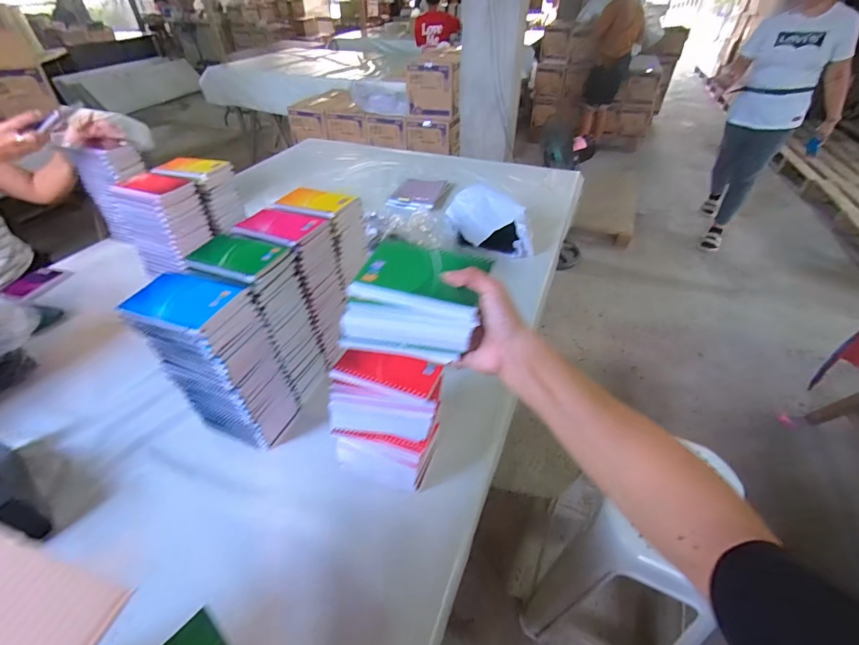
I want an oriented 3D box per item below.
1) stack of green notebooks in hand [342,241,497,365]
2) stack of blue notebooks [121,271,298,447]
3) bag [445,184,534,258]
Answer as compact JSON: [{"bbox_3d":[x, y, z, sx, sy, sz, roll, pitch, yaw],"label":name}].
[{"bbox_3d":[-0.016,-0.025,0.428,0.143,0.080,0.097,5,42,7],"label":"stack of green notebooks in hand"},{"bbox_3d":[-0.310,0.062,0.598,0.139,0.267,0.116,14,44,16],"label":"stack of blue notebooks"},{"bbox_3d":[0.169,-0.275,1.087,0.250,0.126,0.125,20,46,22],"label":"bag"}]

